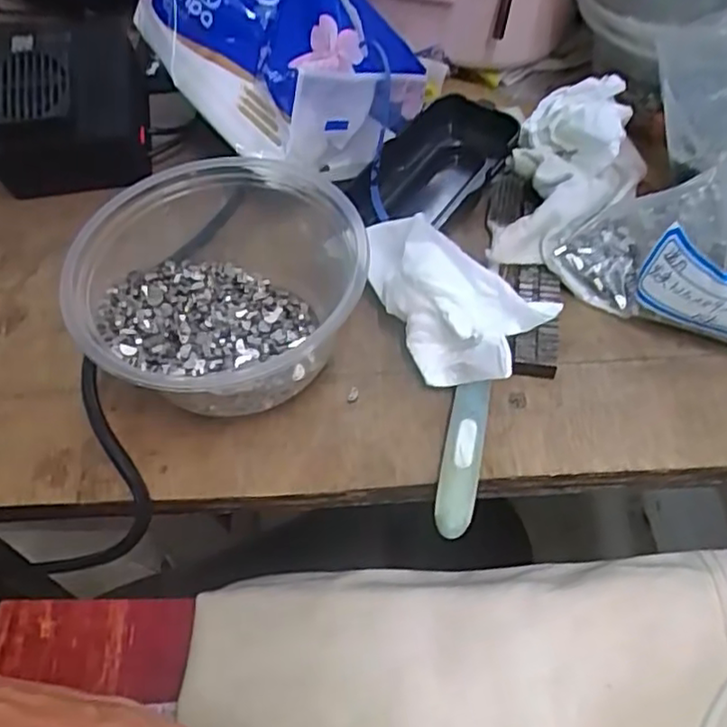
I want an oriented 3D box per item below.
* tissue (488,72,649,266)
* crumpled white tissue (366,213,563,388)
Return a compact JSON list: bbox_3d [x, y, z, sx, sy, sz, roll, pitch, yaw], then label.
[{"bbox_3d":[0.095,-0.090,0.311,0.057,0.039,0.096,20,58,16],"label":"tissue"},{"bbox_3d":[0.031,-0.025,0.284,0.080,0.047,0.048,27,61,20],"label":"crumpled white tissue"}]

